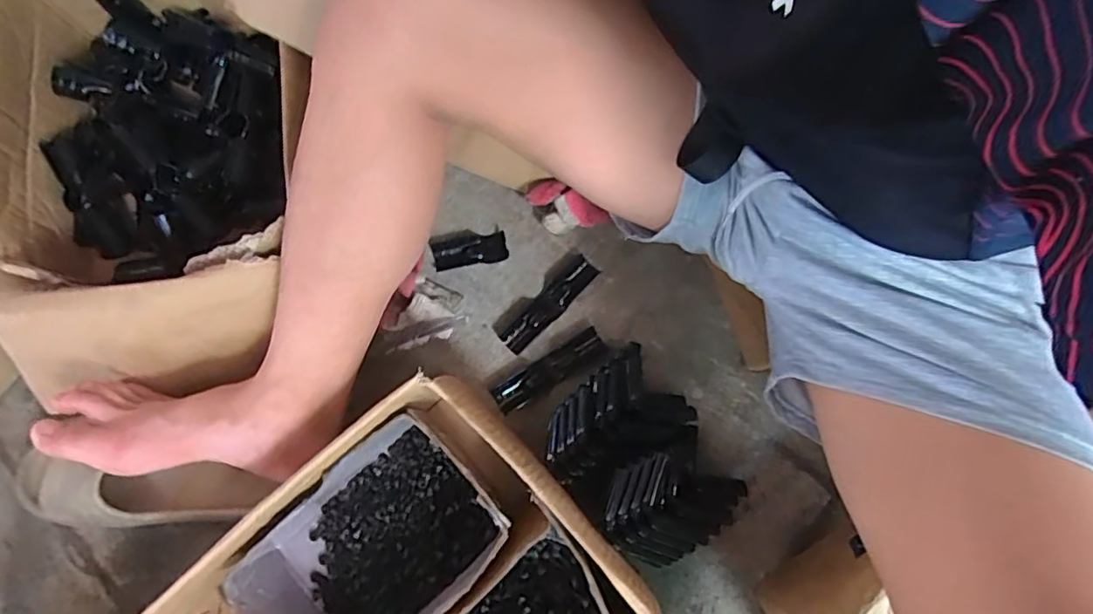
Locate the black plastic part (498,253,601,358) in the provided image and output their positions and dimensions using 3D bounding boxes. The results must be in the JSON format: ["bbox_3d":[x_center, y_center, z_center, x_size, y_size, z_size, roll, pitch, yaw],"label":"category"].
[{"bbox_3d":[0.002,-0.004,0.626,0.033,0.012,0.129,44,81,8],"label":"black plastic part"}]

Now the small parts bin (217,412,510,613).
[{"bbox_3d":[-0.151,0.220,0.528,0.204,0.106,0.150,-44,82,-9],"label":"small parts bin"}]

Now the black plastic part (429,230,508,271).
[{"bbox_3d":[-0.086,-0.065,0.637,0.081,0.014,0.040,-10,79,-3],"label":"black plastic part"}]

